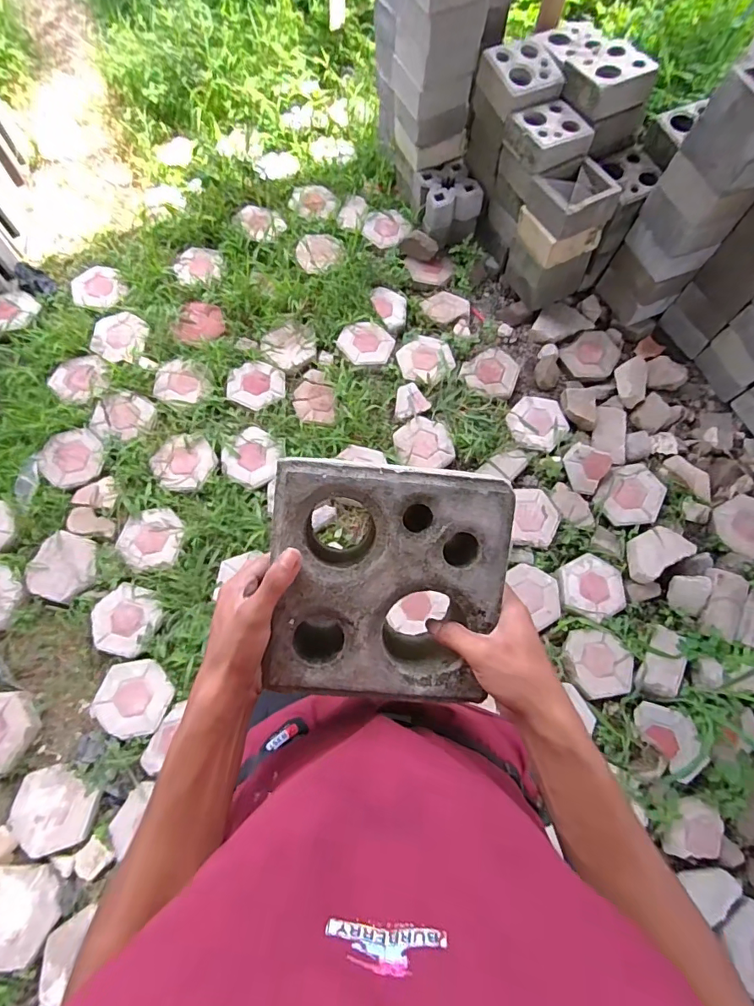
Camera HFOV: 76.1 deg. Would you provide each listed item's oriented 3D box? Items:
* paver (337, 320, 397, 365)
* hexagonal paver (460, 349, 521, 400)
[{"bbox_3d":[-0.039,-0.581,1.761,0.200,0.029,0.173,0,72,-2],"label":"paver"},{"bbox_3d":[0.406,-0.468,1.712,0.197,0.052,0.192,25,73,6],"label":"hexagonal paver"}]

